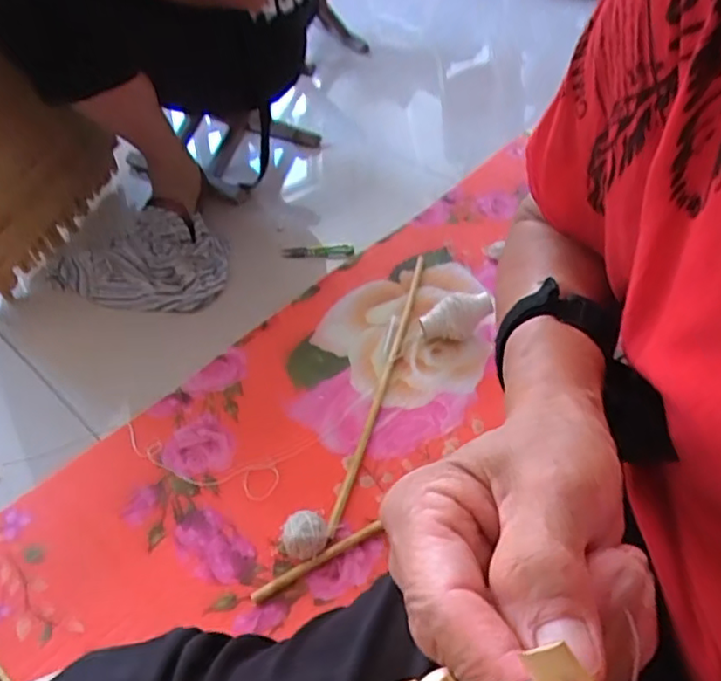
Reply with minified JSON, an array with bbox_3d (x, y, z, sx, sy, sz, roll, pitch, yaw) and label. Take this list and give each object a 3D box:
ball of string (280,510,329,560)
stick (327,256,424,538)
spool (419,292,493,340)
[{"bbox_3d":[-0.058,0.204,0.674,0.050,0.043,0.046,-3,43,-6],"label":"ball of string"},{"bbox_3d":[0.038,0.037,0.886,0.020,0.011,0.543,11,43,9],"label":"stick"},{"bbox_3d":[0.140,-0.034,0.936,0.101,0.053,0.058,-28,51,-29],"label":"spool"}]

